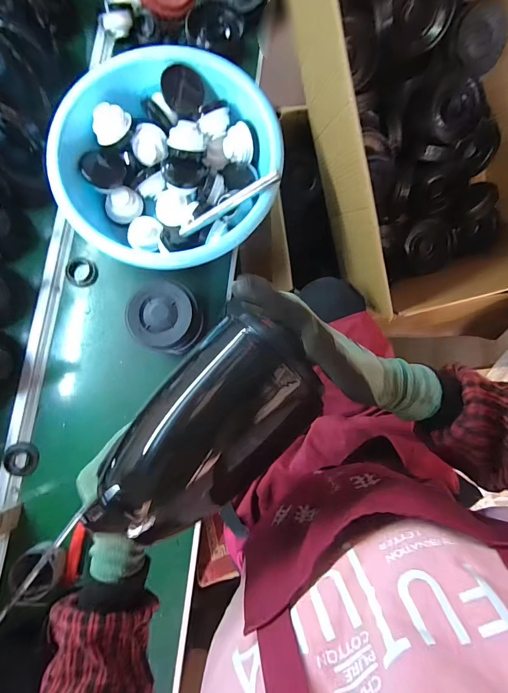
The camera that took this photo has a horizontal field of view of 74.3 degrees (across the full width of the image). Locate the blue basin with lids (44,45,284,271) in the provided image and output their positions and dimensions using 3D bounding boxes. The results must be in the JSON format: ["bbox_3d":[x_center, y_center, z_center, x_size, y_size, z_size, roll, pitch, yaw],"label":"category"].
[{"bbox_3d":[-0.151,-0.318,0.628,0.367,0.136,0.347,0,82,0],"label":"blue basin with lids"}]

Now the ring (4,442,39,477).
[{"bbox_3d":[-0.431,0.210,0.623,0.054,0.009,0.059,2,85,-23],"label":"ring"}]

